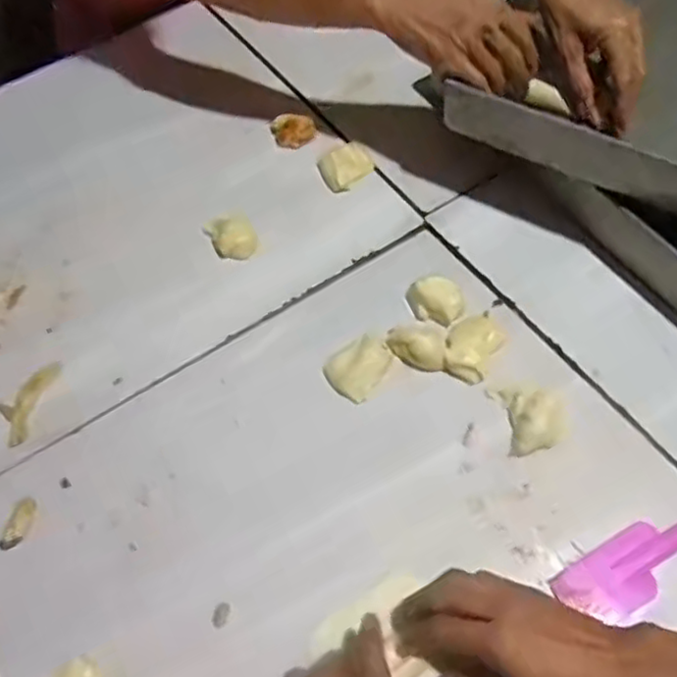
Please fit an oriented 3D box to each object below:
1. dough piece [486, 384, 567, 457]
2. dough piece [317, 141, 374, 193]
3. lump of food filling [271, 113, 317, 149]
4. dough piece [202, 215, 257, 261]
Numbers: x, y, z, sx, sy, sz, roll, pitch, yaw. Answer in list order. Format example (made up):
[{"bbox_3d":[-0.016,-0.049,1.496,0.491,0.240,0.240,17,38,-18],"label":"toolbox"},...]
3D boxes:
[{"bbox_3d":[0.154,0.058,0.541,0.048,0.022,0.062,-10,57,-2],"label":"dough piece"},{"bbox_3d":[0.008,-0.179,0.700,0.054,0.022,0.034,-37,62,-18],"label":"dough piece"},{"bbox_3d":[-0.049,-0.225,0.736,0.047,0.027,0.033,-7,57,0],"label":"lump of food filling"},{"bbox_3d":[-0.104,-0.102,0.667,0.045,0.022,0.051,-23,58,-10],"label":"dough piece"}]

